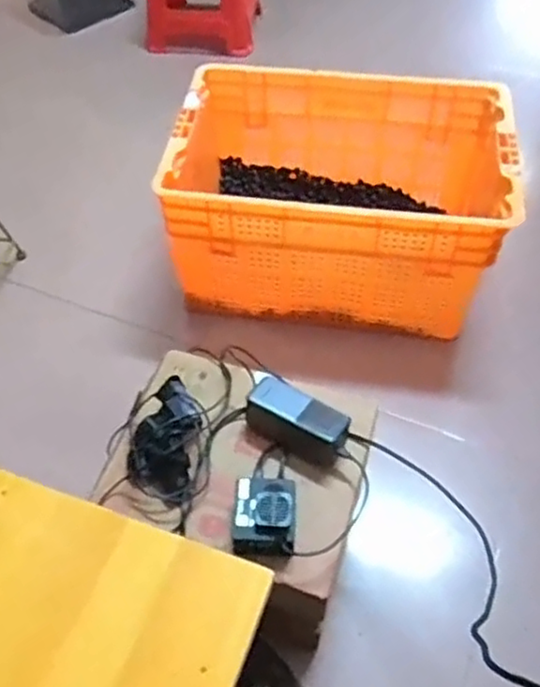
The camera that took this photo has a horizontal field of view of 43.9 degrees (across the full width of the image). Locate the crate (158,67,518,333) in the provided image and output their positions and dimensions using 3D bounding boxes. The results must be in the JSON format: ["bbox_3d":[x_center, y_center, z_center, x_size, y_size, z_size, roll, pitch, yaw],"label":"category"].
[{"bbox_3d":[0.123,-0.271,1.283,0.604,0.292,0.390,8,53,7],"label":"crate"}]

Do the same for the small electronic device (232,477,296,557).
[{"bbox_3d":[-0.006,0.199,0.778,0.069,0.047,0.081,3,52,3],"label":"small electronic device"}]

